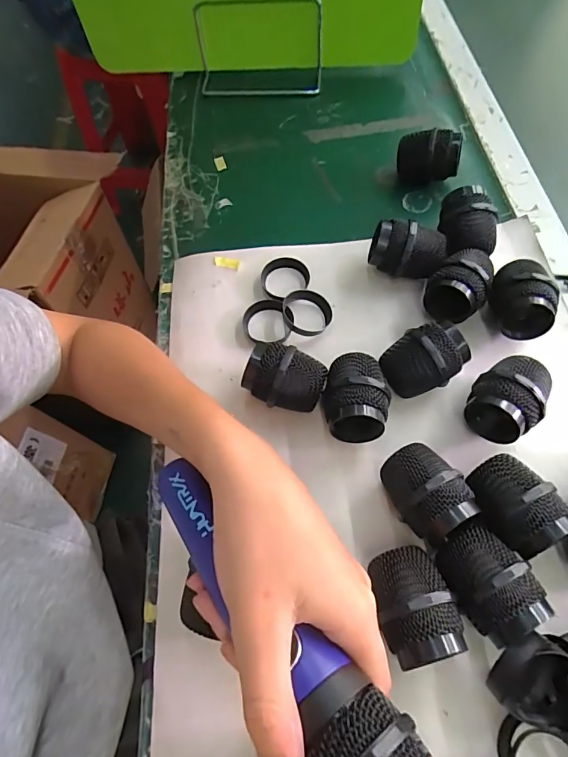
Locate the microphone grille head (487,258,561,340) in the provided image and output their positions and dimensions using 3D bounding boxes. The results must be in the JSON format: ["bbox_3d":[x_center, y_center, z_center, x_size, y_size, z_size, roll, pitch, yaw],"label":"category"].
[{"bbox_3d":[0.189,-0.063,0.346,0.047,0.046,0.059,15,66,10],"label":"microphone grille head"}]

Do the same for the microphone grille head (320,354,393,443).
[{"bbox_3d":[0.052,0.014,0.319,0.045,0.048,0.061,0,64,3],"label":"microphone grille head"}]

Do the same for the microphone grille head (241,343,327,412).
[{"bbox_3d":[0.002,0.002,0.329,0.058,0.049,0.041,20,67,12],"label":"microphone grille head"}]

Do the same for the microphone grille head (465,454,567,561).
[{"bbox_3d":[0.145,0.081,0.274,0.044,0.039,0.056,-32,66,-12],"label":"microphone grille head"}]

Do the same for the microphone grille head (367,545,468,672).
[{"bbox_3d":[0.075,0.134,0.258,0.041,0.049,0.057,-18,64,-6],"label":"microphone grille head"}]

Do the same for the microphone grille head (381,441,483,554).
[{"bbox_3d":[0.091,0.076,0.285,0.045,0.048,0.058,-33,67,-12],"label":"microphone grille head"}]

